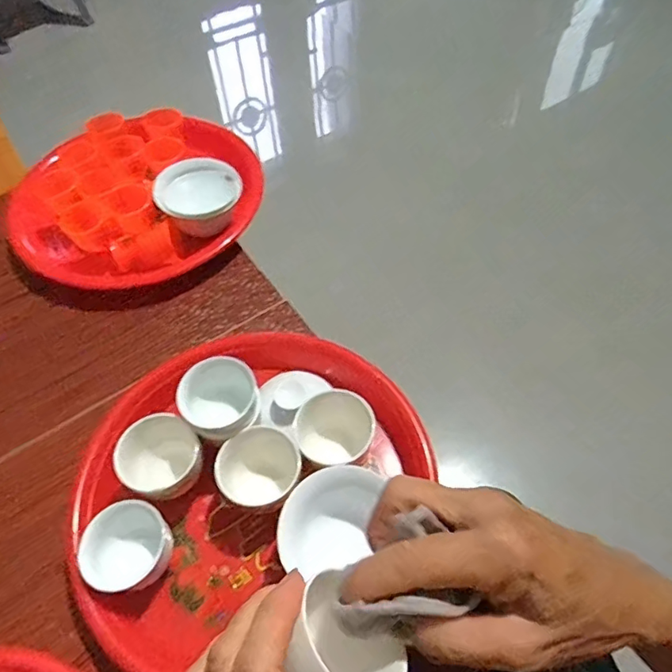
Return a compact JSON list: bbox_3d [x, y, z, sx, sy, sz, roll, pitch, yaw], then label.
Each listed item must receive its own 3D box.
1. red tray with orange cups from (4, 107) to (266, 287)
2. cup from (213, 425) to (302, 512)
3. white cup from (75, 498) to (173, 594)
[{"bbox_3d":[-0.204,-0.147,0.533,0.252,0.059,0.201,-11,56,-5],"label":"red tray with orange cups"},{"bbox_3d":[-0.052,0.098,0.376,0.057,0.050,0.061,-1,56,2],"label":"cup"},{"bbox_3d":[-0.139,0.141,0.349,0.051,0.034,0.053,20,59,15],"label":"white cup"}]

